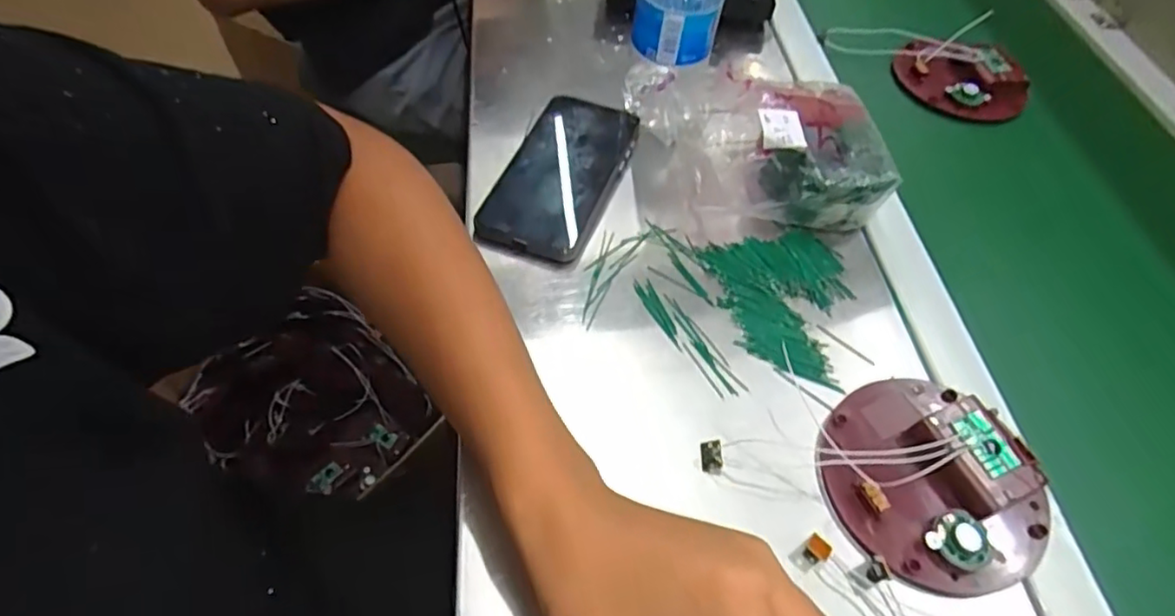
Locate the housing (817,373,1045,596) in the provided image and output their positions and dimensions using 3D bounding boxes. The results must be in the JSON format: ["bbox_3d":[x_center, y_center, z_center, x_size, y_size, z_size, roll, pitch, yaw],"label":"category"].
[{"bbox_3d":[0.192,0.093,0.344,0.109,0.028,0.117,2,54,-2],"label":"housing"}]

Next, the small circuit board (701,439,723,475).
[{"bbox_3d":[0.071,0.085,0.359,0.011,0.010,0.017,0,54,-4],"label":"small circuit board"}]

